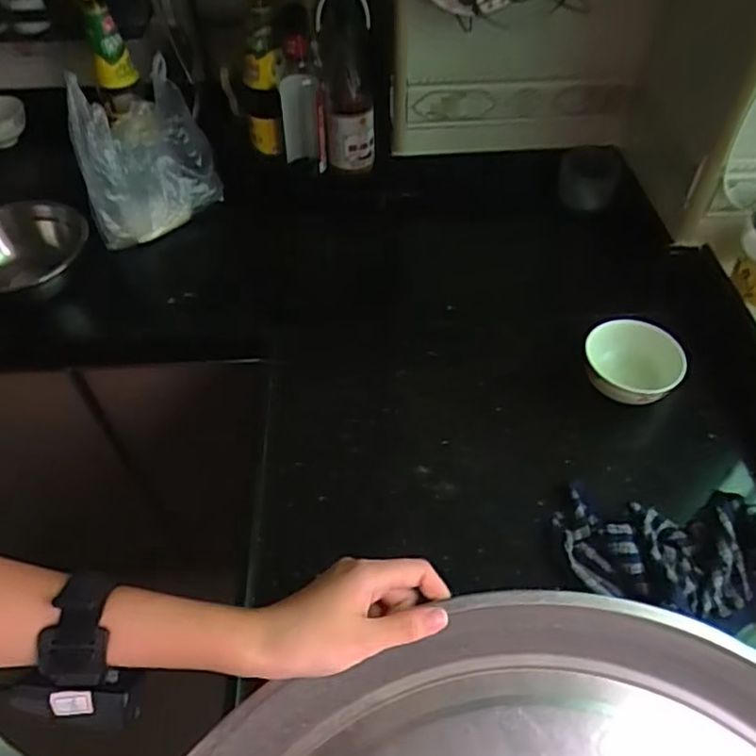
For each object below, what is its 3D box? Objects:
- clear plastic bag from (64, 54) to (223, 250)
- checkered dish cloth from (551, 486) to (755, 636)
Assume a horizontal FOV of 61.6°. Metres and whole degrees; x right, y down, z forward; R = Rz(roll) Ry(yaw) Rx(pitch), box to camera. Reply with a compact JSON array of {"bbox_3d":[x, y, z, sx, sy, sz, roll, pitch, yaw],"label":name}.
[{"bbox_3d":[-0.333,-0.326,0.909,0.175,0.186,0.171,-15,51,-12],"label":"clear plastic bag"},{"bbox_3d":[0.291,0.156,0.582,0.230,0.062,0.132,1,50,2],"label":"checkered dish cloth"}]

